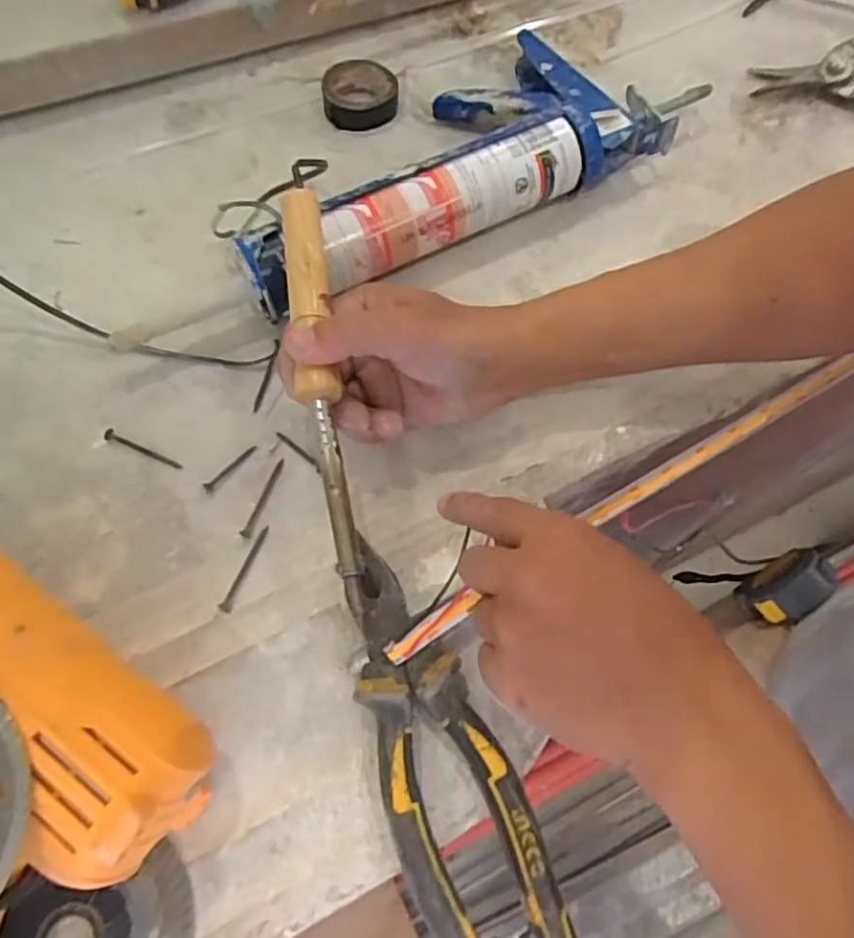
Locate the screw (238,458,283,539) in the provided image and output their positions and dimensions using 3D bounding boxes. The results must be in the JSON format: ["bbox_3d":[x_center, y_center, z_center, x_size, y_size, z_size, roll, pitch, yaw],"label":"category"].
[{"bbox_3d":[-0.089,0.015,0.360,0.005,0.004,0.047,20,68,7],"label":"screw"}]

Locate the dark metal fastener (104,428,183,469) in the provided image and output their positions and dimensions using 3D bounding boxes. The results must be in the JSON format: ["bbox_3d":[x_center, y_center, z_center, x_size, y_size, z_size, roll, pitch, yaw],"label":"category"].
[{"bbox_3d":[-0.160,-0.011,0.374,0.049,0.005,0.006,25,68,9],"label":"dark metal fastener"}]

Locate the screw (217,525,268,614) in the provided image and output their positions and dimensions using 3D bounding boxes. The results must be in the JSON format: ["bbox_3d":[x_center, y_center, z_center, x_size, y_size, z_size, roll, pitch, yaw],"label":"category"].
[{"bbox_3d":[-0.095,0.052,0.345,0.006,0.004,0.048,20,68,7],"label":"screw"}]

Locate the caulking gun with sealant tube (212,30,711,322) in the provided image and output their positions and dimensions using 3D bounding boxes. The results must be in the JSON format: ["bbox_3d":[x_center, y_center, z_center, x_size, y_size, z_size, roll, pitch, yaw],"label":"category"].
[{"bbox_3d":[0.023,-0.214,0.441,0.342,0.056,0.136,-30,71,-14],"label":"caulking gun with sealant tube"}]

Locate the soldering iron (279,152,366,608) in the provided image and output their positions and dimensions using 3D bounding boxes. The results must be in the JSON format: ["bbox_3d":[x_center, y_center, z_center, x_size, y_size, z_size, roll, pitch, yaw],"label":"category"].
[{"bbox_3d":[-0.053,-0.048,0.327,0.021,0.023,0.233,-7,77,-5],"label":"soldering iron"}]

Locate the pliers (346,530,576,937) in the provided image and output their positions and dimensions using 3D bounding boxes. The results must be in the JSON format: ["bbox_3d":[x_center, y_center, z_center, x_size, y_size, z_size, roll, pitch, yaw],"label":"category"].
[{"bbox_3d":[0.003,0.127,0.302,0.056,0.029,0.186,-19,69,-10],"label":"pliers"}]

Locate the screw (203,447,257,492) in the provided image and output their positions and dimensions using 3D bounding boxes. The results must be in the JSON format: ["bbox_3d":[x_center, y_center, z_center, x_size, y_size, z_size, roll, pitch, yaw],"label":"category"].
[{"bbox_3d":[-0.109,-0.001,0.368,0.006,0.004,0.036,39,71,14],"label":"screw"}]

